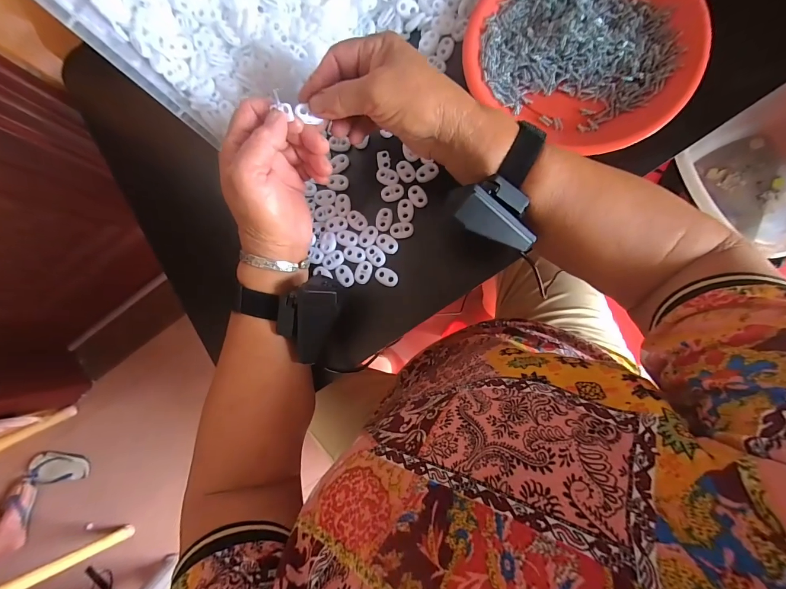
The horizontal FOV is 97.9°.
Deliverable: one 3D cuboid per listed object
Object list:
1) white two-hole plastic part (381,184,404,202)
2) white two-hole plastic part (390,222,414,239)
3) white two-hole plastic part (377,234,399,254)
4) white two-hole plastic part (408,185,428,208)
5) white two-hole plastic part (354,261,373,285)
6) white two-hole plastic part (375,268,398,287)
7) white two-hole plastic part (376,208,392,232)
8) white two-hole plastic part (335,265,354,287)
[{"bbox_3d":[0.000,-0.099,0.332,0.022,0.004,0.016,-14,84,7],"label":"white two-hole plastic part"},{"bbox_3d":[0.009,-0.062,0.330,0.022,0.004,0.015,-6,85,7],"label":"white two-hole plastic part"},{"bbox_3d":[-0.005,-0.050,0.331,0.023,0.004,0.015,44,92,9],"label":"white two-hole plastic part"},{"bbox_3d":[0.024,-0.095,0.332,0.015,0.004,0.023,-32,82,5],"label":"white two-hole plastic part"},{"bbox_3d":[-0.029,-0.021,0.332,0.015,0.004,0.022,17,88,9],"label":"white two-hole plastic part"},{"bbox_3d":[-0.006,-0.017,0.328,0.023,0.004,0.015,31,90,9],"label":"white two-hole plastic part"},{"bbox_3d":[-0.009,-0.073,0.332,0.016,0.004,0.023,15,88,9],"label":"white two-hole plastic part"},{"bbox_3d":[-0.047,-0.019,0.333,0.015,0.004,0.023,-33,82,4],"label":"white two-hole plastic part"}]

